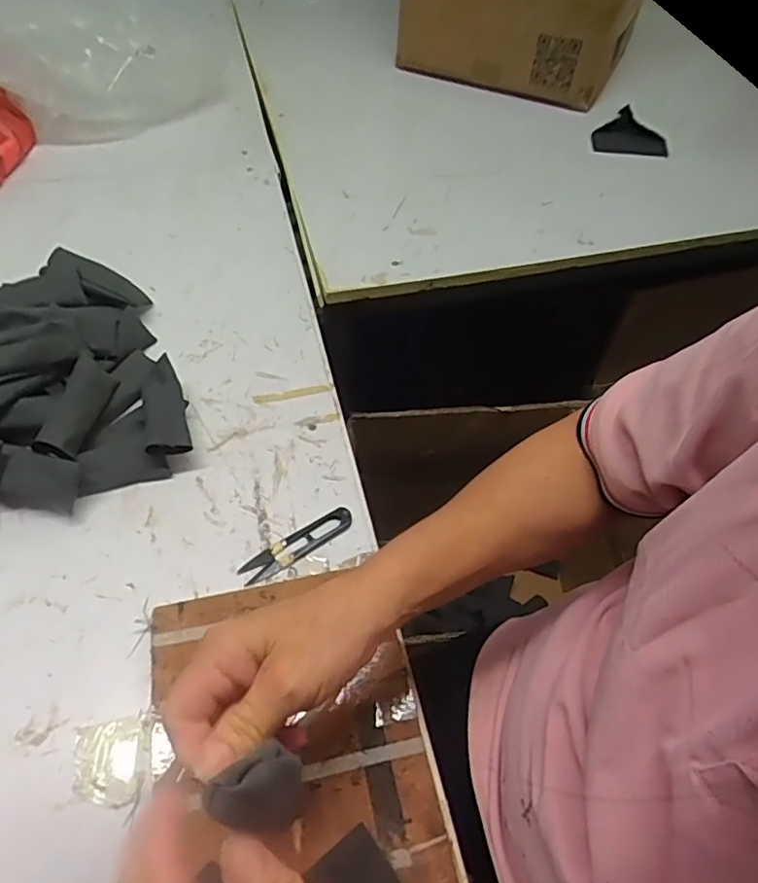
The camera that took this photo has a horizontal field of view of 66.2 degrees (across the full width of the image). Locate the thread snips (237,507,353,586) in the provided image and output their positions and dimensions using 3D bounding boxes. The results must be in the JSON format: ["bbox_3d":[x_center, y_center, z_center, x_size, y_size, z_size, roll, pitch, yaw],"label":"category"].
[{"bbox_3d":[-0.067,0.085,0.481,0.100,0.009,0.022,-28,61,-19],"label":"thread snips"}]

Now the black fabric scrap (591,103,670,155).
[{"bbox_3d":[0.349,-0.442,0.821,0.106,0.022,0.089,4,56,1],"label":"black fabric scrap"}]

